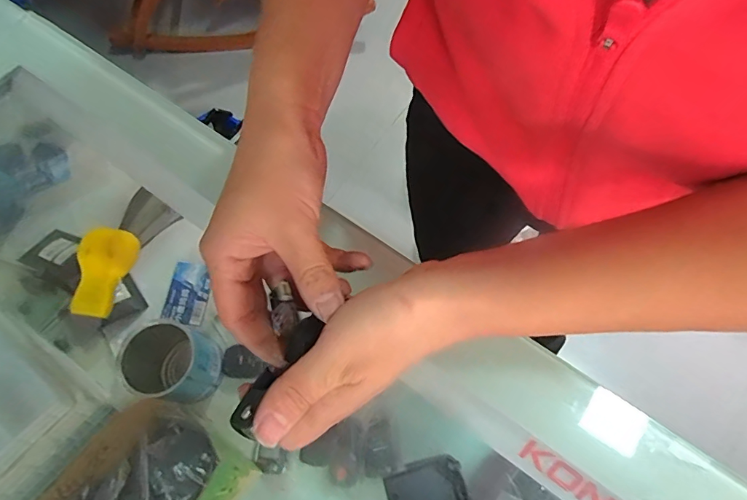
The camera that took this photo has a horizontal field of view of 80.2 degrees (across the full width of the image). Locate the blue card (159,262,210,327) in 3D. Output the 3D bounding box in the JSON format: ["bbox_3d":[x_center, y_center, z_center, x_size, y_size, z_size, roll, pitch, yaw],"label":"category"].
[{"bbox_3d":[-0.236,0.054,0.566,0.047,0.006,0.079,12,67,-9],"label":"blue card"}]

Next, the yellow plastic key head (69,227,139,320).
[{"bbox_3d":[-0.178,0.013,0.288,0.028,0.016,0.057,13,68,9],"label":"yellow plastic key head"}]

